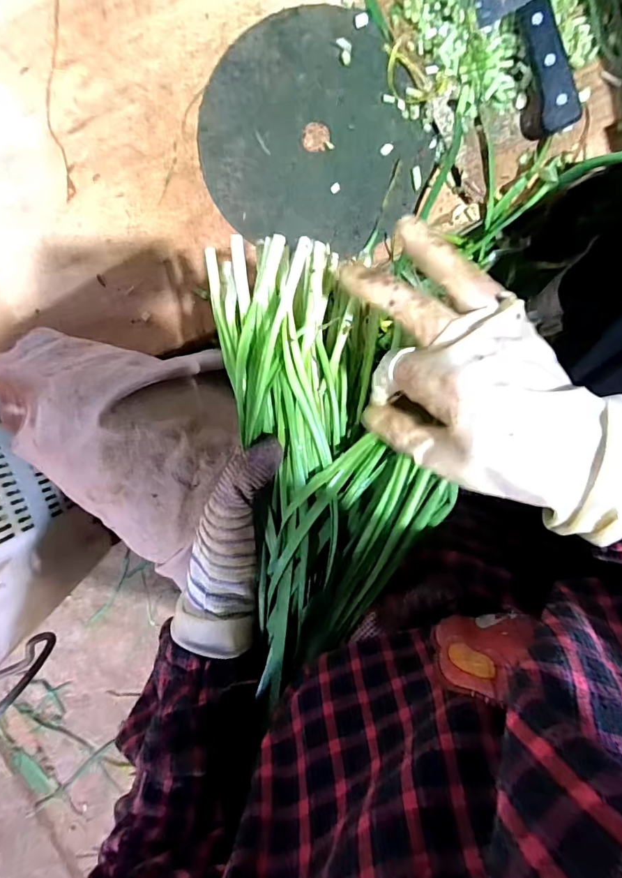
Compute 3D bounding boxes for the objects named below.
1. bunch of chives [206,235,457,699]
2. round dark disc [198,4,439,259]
[{"bbox_3d":[0.012,0.012,0.286,0.121,0.047,0.272,-8,94,1],"label":"bunch of chives"},{"bbox_3d":[-0.002,-0.270,0.403,0.189,0.005,0.205,0,98,0],"label":"round dark disc"}]

